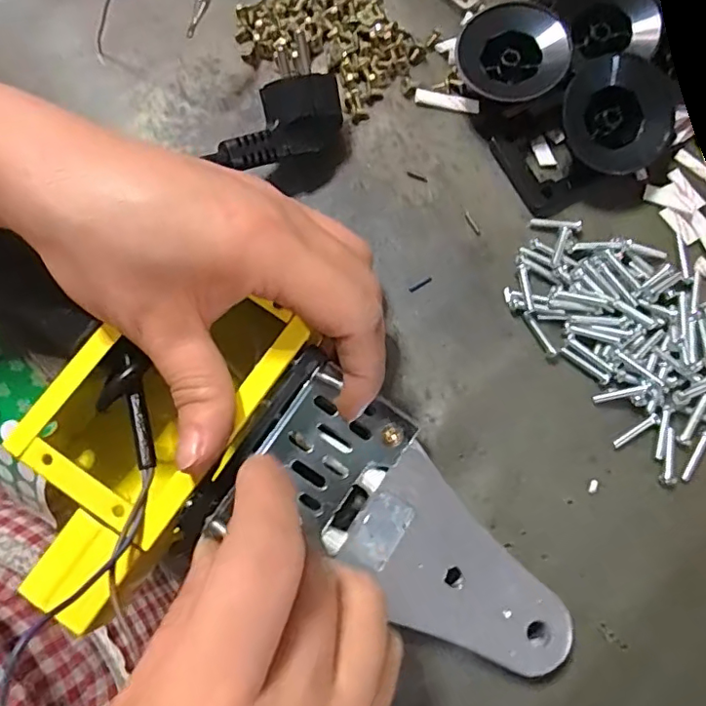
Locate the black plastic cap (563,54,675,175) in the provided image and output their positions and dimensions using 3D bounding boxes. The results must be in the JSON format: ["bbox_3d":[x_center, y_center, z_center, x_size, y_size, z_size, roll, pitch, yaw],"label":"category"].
[{"bbox_3d":[0.115,-0.104,0.238,0.047,0.018,0.047,-1,101,-4],"label":"black plastic cap"}]

